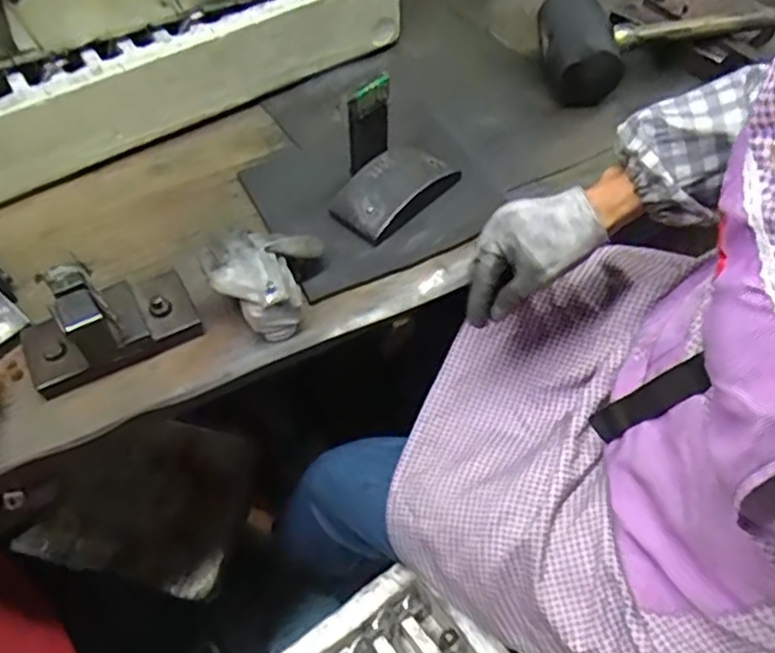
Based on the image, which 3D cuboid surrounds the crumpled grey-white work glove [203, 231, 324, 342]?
[{"bbox_3d":[-0.103,-0.037,0.561,0.078,0.057,0.079,9,55,8],"label":"crumpled grey-white work glove"}]

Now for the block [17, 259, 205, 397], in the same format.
[{"bbox_3d":[-0.220,-0.011,0.533,0.128,0.072,0.066,-26,58,-16],"label":"block"}]

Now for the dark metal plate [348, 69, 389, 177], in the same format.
[{"bbox_3d":[-0.016,-0.178,0.606,0.047,0.078,0.008,-39,62,-23],"label":"dark metal plate"}]

